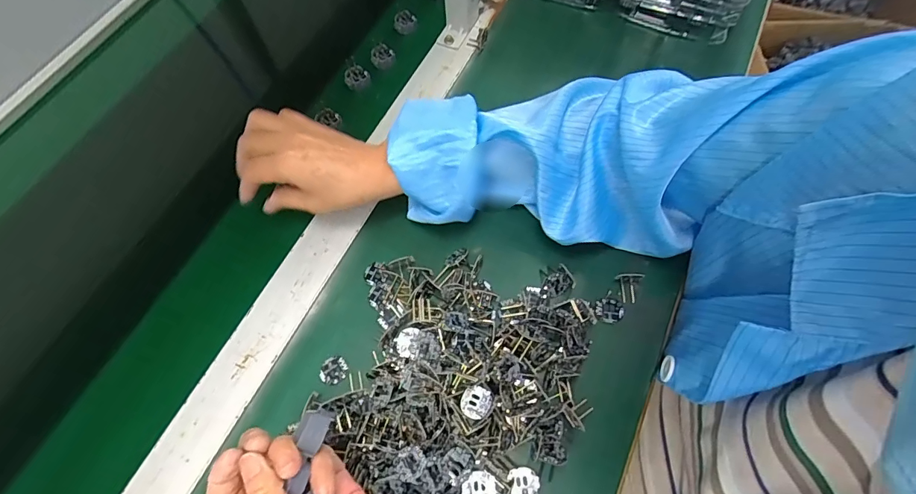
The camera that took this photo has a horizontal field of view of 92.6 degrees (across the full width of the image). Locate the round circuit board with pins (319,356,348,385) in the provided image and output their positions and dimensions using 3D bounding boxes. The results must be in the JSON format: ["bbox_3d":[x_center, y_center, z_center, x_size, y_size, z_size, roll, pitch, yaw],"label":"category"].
[{"bbox_3d":[-0.107,0.107,0.377,0.024,0.004,0.022,-1,66,2],"label":"round circuit board with pins"}]

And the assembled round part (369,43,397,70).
[{"bbox_3d":[-0.091,-0.231,0.530,0.029,0.014,0.026,-14,66,-4],"label":"assembled round part"}]

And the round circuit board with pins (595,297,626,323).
[{"bbox_3d":[0.135,0.056,0.388,0.024,0.006,0.020,15,67,9],"label":"round circuit board with pins"}]

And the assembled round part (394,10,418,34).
[{"bbox_3d":[-0.066,-0.285,0.555,0.028,0.016,0.025,-9,66,-2],"label":"assembled round part"}]

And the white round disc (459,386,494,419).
[{"bbox_3d":[0.014,0.121,0.342,0.023,0.004,0.024,-1,66,2],"label":"white round disc"}]

